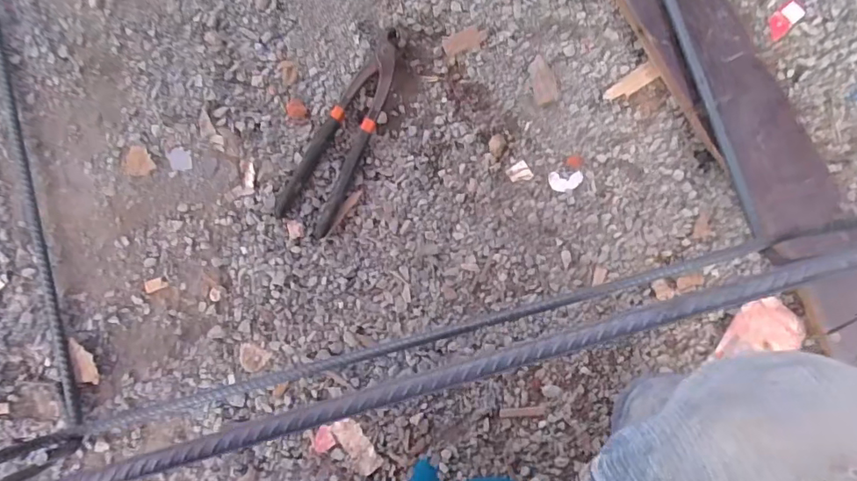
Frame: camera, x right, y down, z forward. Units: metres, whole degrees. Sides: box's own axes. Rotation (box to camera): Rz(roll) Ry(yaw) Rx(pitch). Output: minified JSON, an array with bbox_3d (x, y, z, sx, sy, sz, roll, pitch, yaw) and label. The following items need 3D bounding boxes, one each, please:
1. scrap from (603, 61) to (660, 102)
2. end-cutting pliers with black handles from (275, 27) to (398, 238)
[{"bbox_3d":[0.211,-0.163,0.535,0.057,0.009,0.019,-33,87,-1],"label":"scrap"},{"bbox_3d":[-0.083,-0.115,0.517,0.056,0.013,0.217,25,87,1],"label":"end-cutting pliers with black handles"}]

